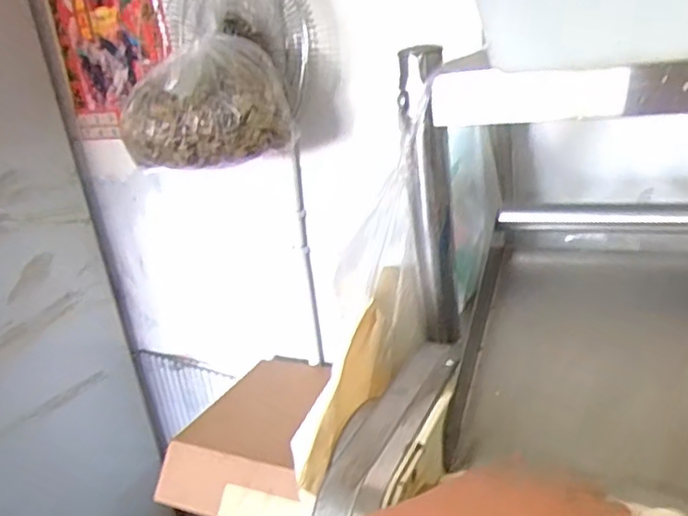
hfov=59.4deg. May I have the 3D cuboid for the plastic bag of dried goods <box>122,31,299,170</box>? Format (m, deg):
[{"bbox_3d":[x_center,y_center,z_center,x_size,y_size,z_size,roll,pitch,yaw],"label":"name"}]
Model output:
[{"bbox_3d":[-0.191,-0.204,0.810,0.201,0.147,0.175,-17,23,-23],"label":"plastic bag of dried goods"}]

